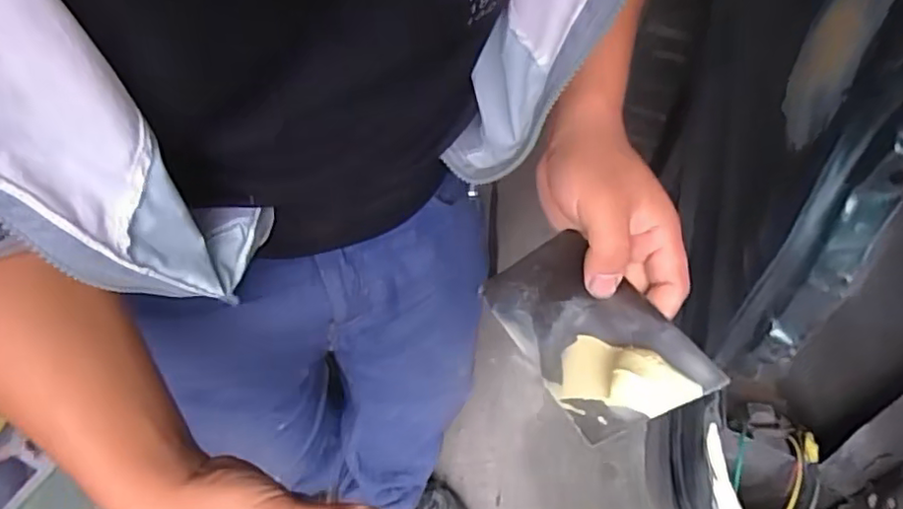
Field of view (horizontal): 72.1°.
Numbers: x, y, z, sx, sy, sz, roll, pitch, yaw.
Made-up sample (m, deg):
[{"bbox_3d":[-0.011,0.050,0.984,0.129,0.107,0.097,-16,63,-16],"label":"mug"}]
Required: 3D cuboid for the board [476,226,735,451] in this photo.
[{"bbox_3d":[0.072,0.038,0.347,0.072,0.017,0.136,-34,43,-2],"label":"board"}]

